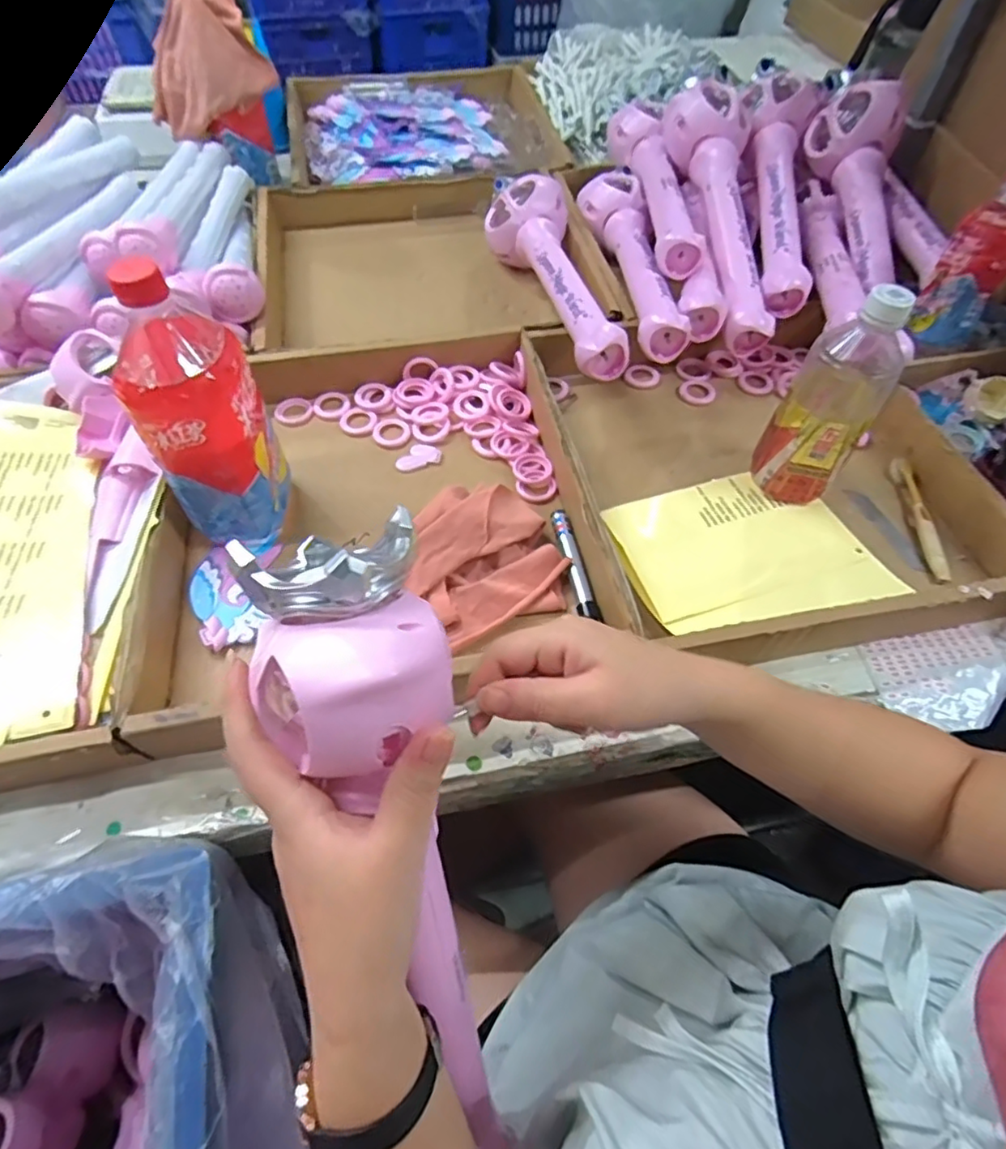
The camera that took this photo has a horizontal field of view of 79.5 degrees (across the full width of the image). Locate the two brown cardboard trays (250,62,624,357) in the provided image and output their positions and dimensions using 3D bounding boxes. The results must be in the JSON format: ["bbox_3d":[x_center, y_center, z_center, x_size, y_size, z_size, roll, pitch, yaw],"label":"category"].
[{"bbox_3d":[-0.106,-0.508,0.802,0.388,0.057,0.679,-5,58,-4],"label":"two brown cardboard trays"}]

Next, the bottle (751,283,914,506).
[{"bbox_3d":[0.272,-0.143,0.501,0.069,0.185,0.071,29,62,16],"label":"bottle"}]

